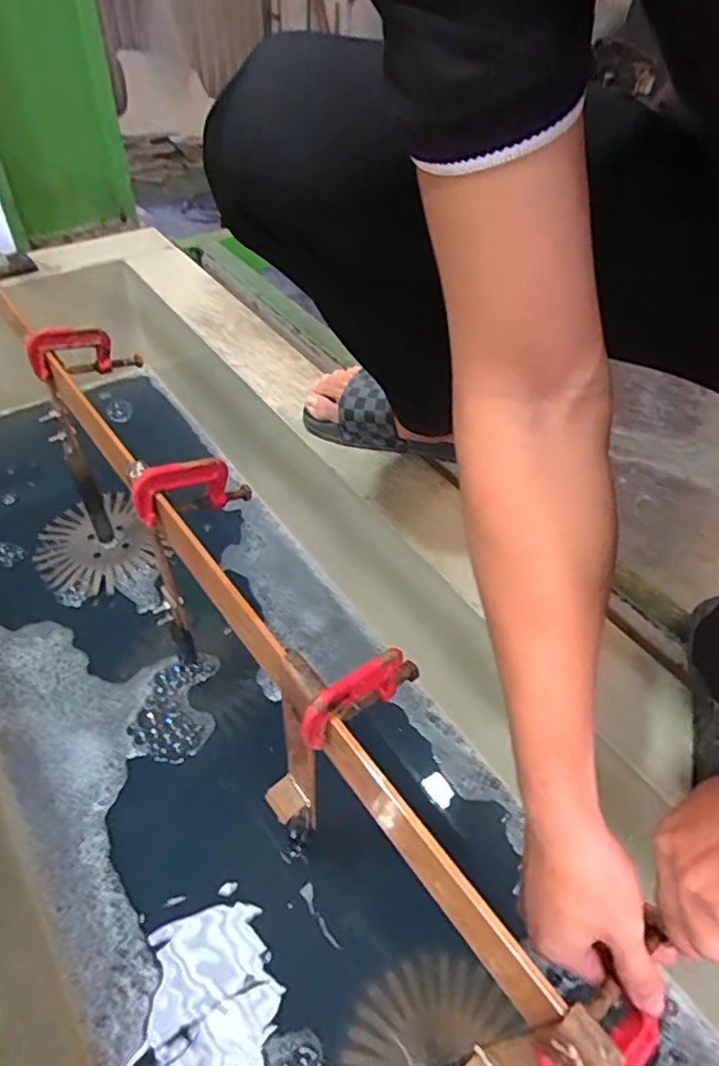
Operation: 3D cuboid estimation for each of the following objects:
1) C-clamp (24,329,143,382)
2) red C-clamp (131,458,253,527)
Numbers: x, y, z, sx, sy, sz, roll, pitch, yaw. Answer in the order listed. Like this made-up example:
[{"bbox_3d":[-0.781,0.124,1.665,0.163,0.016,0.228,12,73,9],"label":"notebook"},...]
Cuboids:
[{"bbox_3d":[-0.327,-0.213,0.735,0.138,0.064,0.022,-9,44,-48],"label":"C-clamp"},{"bbox_3d":[-0.157,-0.043,0.588,0.132,0.066,0.016,-5,41,-48],"label":"red C-clamp"}]

